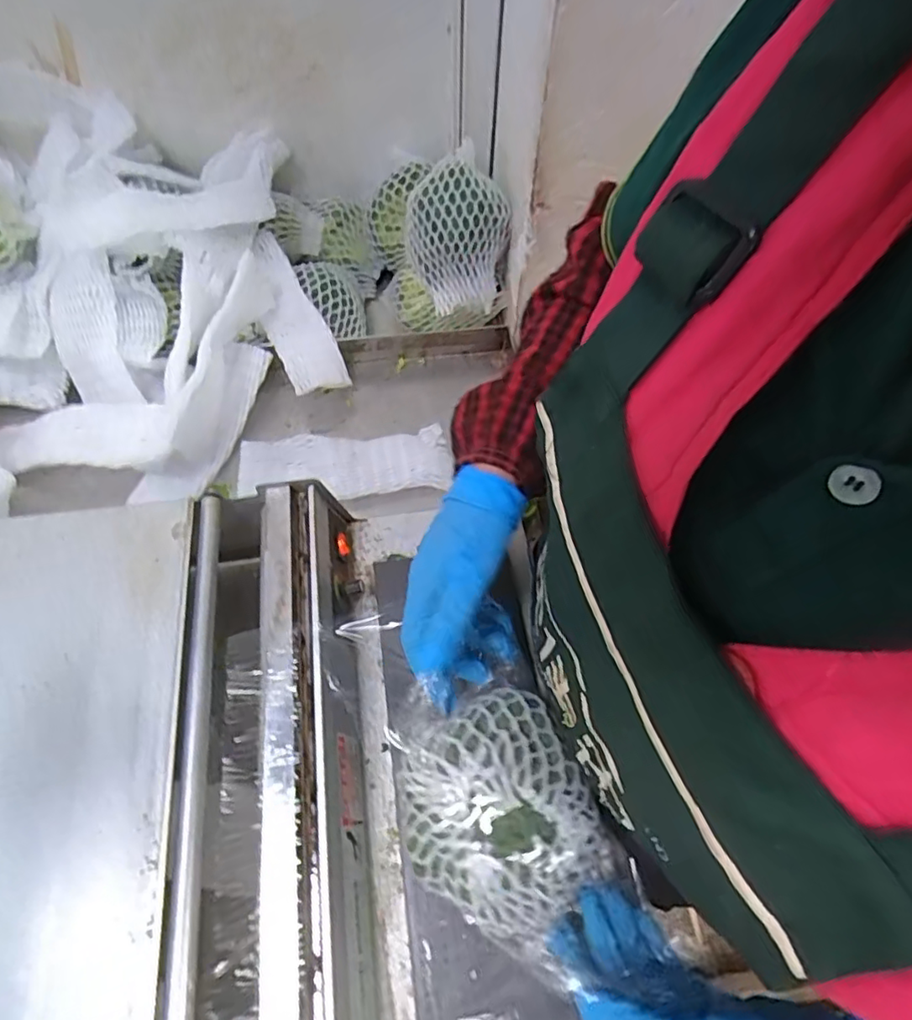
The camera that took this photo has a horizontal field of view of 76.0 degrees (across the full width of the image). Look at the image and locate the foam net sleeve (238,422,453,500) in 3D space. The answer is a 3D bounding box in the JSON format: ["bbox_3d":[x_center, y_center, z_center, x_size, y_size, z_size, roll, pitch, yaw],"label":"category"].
[{"bbox_3d":[-0.117,-0.048,0.623,0.217,0.030,0.079,-8,60,-6],"label":"foam net sleeve"}]

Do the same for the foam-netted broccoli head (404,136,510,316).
[{"bbox_3d":[0.001,-0.331,0.696,0.122,0.125,0.133,0,59,-1],"label":"foam-netted broccoli head"}]

